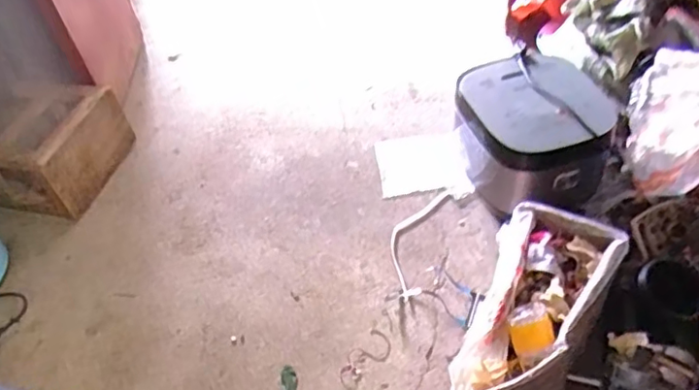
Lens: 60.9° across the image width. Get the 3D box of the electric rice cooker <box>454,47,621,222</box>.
[{"bbox_3d":[0.397,-0.117,1.267,0.268,0.259,0.298,-17,48,-7],"label":"electric rice cooker"}]

